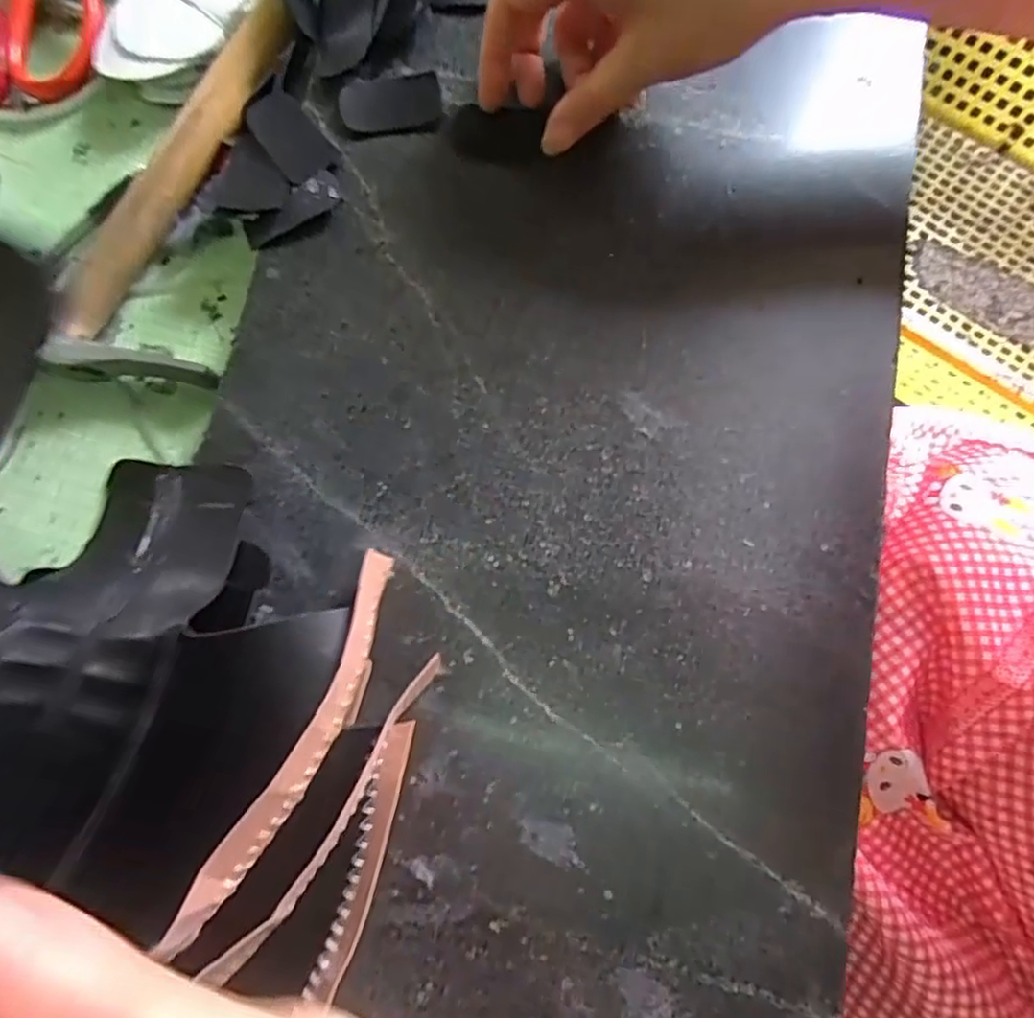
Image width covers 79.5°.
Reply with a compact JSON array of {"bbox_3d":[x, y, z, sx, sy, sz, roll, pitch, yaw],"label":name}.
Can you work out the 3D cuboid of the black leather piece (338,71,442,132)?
[{"bbox_3d":[-0.062,-0.201,0.305,0.048,0.007,0.030,-7,80,0],"label":"black leather piece"}]

